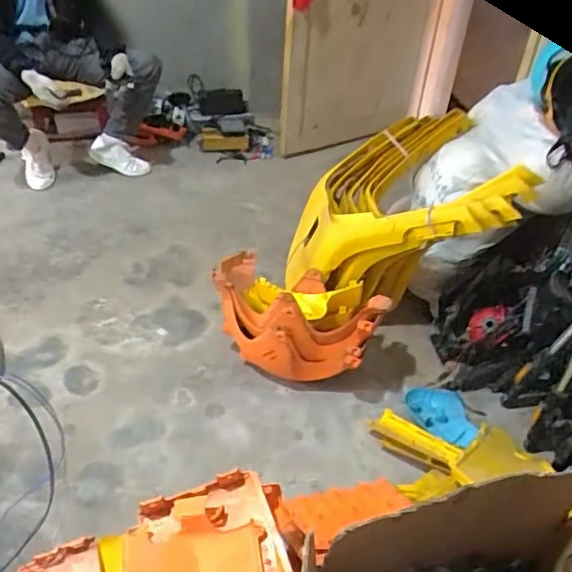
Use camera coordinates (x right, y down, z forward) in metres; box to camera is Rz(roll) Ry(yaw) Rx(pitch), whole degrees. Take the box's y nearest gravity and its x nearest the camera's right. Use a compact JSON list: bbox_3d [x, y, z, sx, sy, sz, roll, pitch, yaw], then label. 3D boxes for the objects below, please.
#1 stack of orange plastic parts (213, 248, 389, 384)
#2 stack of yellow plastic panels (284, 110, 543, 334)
[{"bbox_3d":[0.026,0.088,1.577,0.472,0.235,0.276,14,42,11],"label":"stack of orange plastic parts"},{"bbox_3d":[0.329,-0.162,1.695,0.742,0.320,0.538,-37,41,5],"label":"stack of yellow plastic panels"}]

